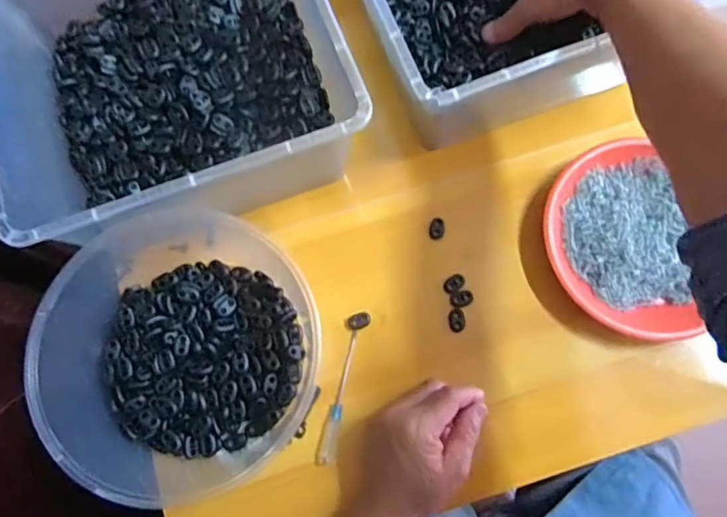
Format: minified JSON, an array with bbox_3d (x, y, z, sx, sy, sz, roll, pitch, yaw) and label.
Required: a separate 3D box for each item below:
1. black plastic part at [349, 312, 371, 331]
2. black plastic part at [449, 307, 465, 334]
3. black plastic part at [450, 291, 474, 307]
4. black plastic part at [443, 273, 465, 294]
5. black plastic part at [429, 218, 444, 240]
[{"bbox_3d":[-0.004,0.060,0.515,0.021,0.004,0.014,-18,76,-3],"label":"black plastic part"},{"bbox_3d":[0.090,0.060,0.514,0.015,0.004,0.023,-6,75,0],"label":"black plastic part"},{"bbox_3d":[0.095,0.039,0.516,0.022,0.004,0.015,-5,75,0],"label":"black plastic part"},{"bbox_3d":[0.089,0.024,0.523,0.022,0.004,0.016,-38,78,-8],"label":"black plastic part"},{"bbox_3d":[0.074,-0.030,0.535,0.014,0.004,0.022,10,76,4],"label":"black plastic part"}]

